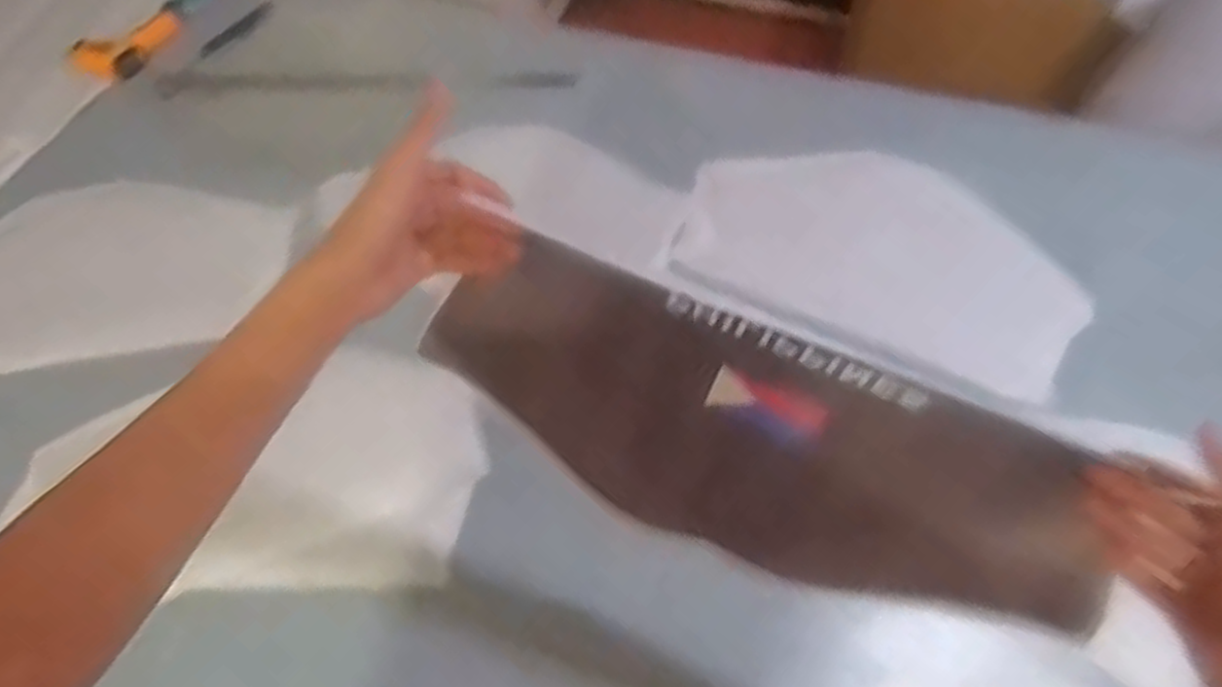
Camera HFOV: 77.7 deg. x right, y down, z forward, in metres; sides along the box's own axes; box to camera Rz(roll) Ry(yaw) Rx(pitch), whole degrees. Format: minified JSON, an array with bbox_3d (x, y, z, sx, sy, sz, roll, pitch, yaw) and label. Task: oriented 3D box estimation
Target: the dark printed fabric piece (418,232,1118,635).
[{"bbox_3d":[0.094,0.067,0.537,0.427,0.189,0.095,23,59,6],"label":"dark printed fabric piece"}]

